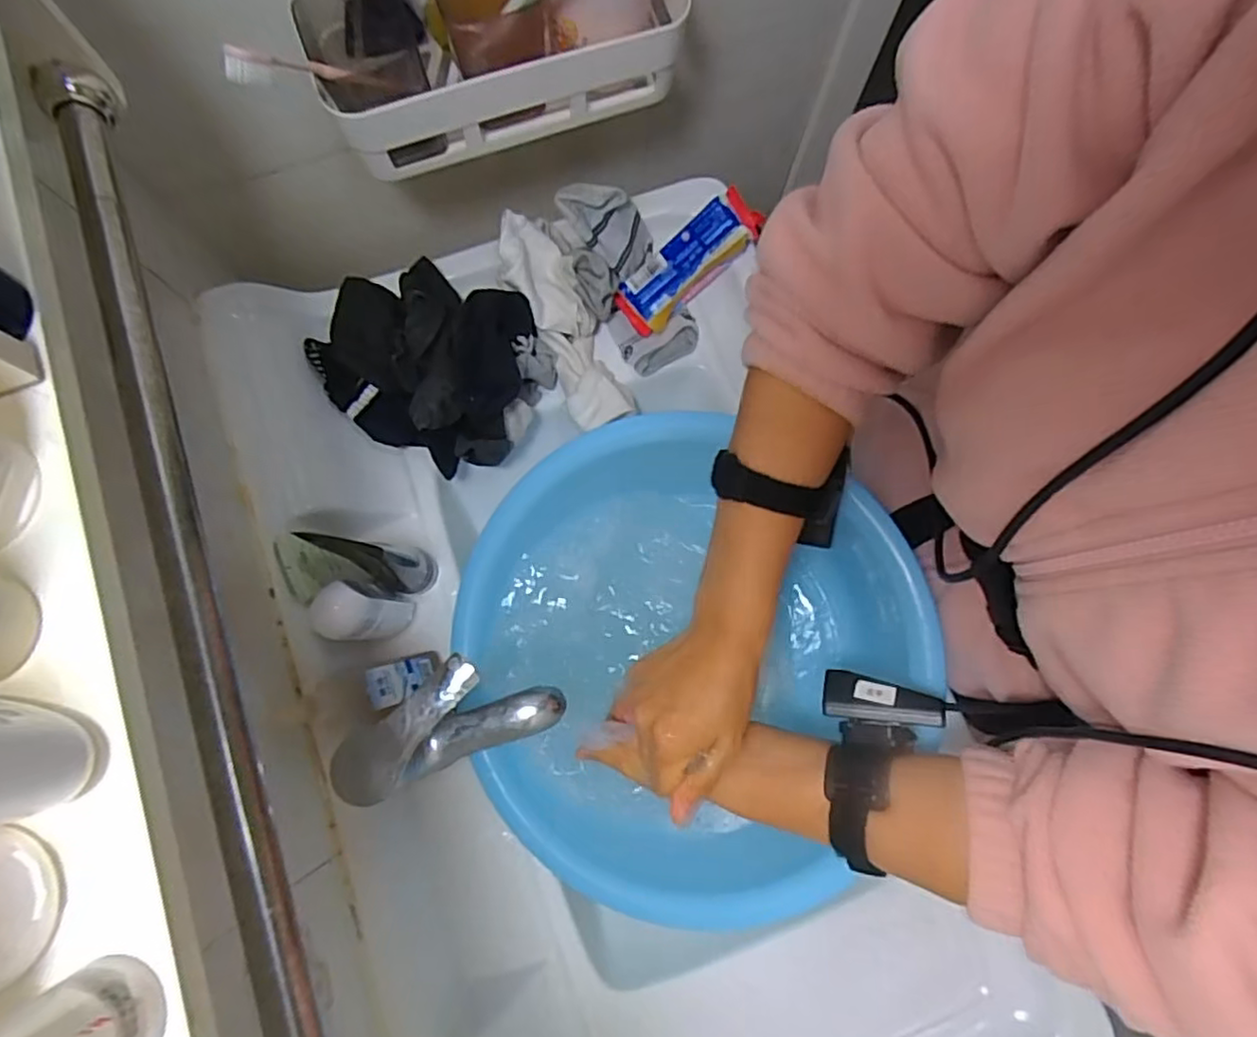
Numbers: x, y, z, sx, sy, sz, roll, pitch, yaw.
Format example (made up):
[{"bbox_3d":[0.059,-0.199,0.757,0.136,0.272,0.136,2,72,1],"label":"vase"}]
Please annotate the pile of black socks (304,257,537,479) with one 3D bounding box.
[{"bbox_3d":[-0.175,-0.140,0.547,0.184,0.078,0.156,21,77,3],"label":"pile of black socks"}]

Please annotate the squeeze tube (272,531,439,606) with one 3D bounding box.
[{"bbox_3d":[-0.213,0.040,0.516,0.034,0.136,0.054,-17,73,40],"label":"squeeze tube"}]

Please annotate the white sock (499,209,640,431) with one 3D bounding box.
[{"bbox_3d":[-0.055,-0.174,0.573,0.067,0.045,0.189,-29,103,-7],"label":"white sock"}]

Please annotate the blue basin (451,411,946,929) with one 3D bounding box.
[{"bbox_3d":[0.019,0.107,0.513,0.330,0.111,0.324,0,77,-1],"label":"blue basin"}]

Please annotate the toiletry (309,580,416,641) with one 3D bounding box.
[{"bbox_3d":[-0.191,0.069,0.474,0.031,0.119,0.041,9,77,1],"label":"toiletry"}]

